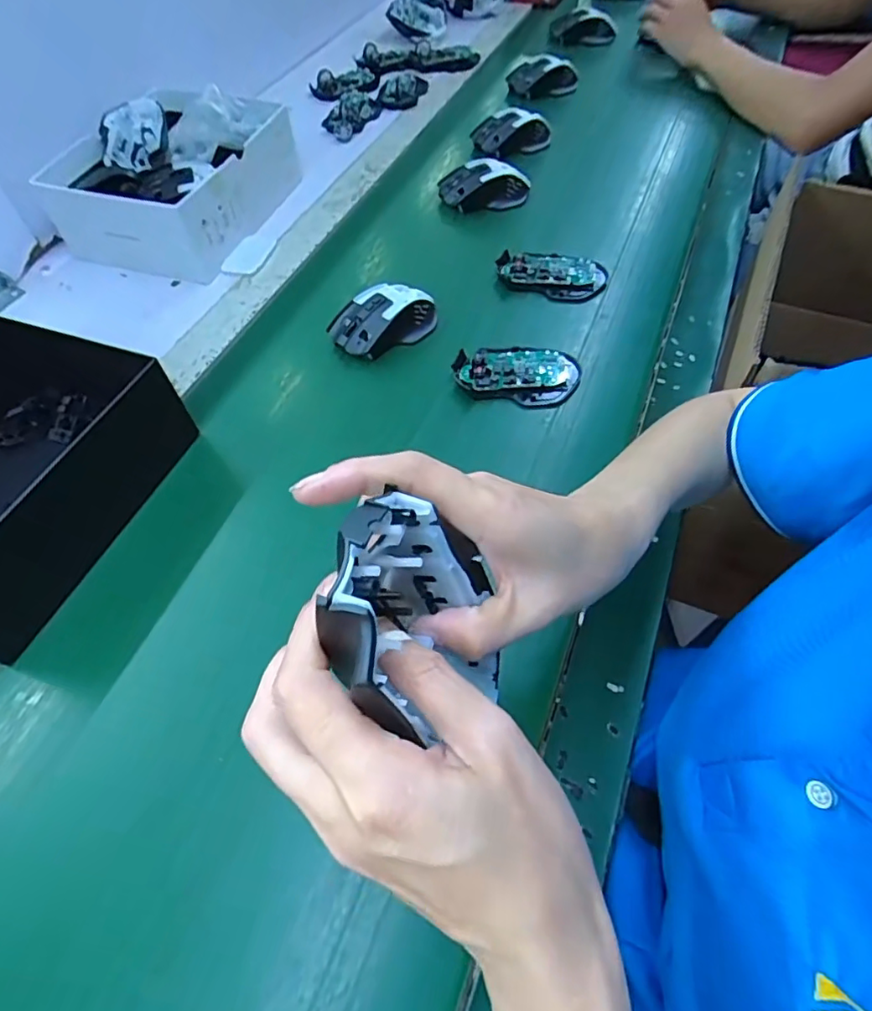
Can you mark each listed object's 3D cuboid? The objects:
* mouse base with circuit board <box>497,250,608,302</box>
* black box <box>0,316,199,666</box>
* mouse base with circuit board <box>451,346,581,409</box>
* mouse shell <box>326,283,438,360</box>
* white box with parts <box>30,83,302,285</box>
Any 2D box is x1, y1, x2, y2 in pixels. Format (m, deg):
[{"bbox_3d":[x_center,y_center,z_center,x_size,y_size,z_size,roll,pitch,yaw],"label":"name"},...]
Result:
[{"bbox_3d":[0.121,-0.243,0.589,0.110,0.023,0.060,10,59,12],"label":"mouse base with circuit board"},{"bbox_3d":[-0.339,-0.027,0.439,0.187,0.082,0.221,18,59,13],"label":"black box"},{"bbox_3d":[0.074,-0.123,0.517,0.112,0.022,0.063,8,57,7],"label":"mouse base with circuit board"},{"bbox_3d":[-0.047,-0.180,0.543,0.104,0.034,0.064,-22,58,-13],"label":"mouse shell"},{"bbox_3d":[-0.295,-0.379,0.655,0.207,0.091,0.239,12,60,13],"label":"white box with parts"}]

